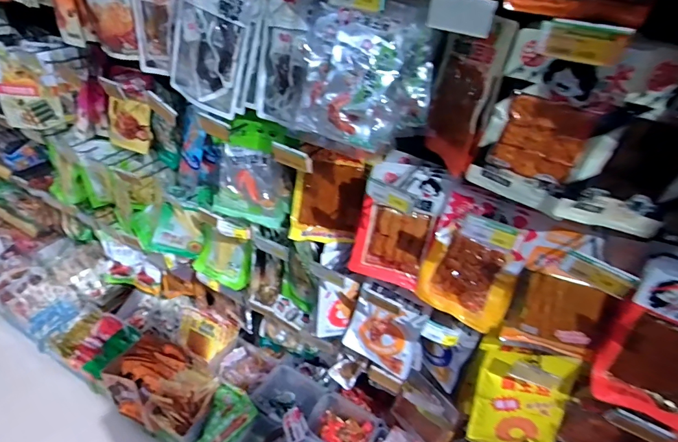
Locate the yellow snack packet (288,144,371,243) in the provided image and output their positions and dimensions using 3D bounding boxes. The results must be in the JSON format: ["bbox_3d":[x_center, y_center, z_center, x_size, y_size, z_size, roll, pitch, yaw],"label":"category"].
[{"bbox_3d":[-0.021,-0.061,0.976,0.172,0.223,0.041,7,10,-10],"label":"yellow snack packet"}]

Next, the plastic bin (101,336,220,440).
[{"bbox_3d":[-0.604,0.569,1.341,0.367,0.154,0.221,24,40,20],"label":"plastic bin"}]

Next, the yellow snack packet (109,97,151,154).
[{"bbox_3d":[-0.622,-0.284,1.156,0.167,0.146,0.017,20,23,21],"label":"yellow snack packet"}]

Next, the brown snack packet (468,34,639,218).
[{"bbox_3d":[0.310,-0.101,0.614,0.170,0.178,0.039,21,39,17],"label":"brown snack packet"}]

